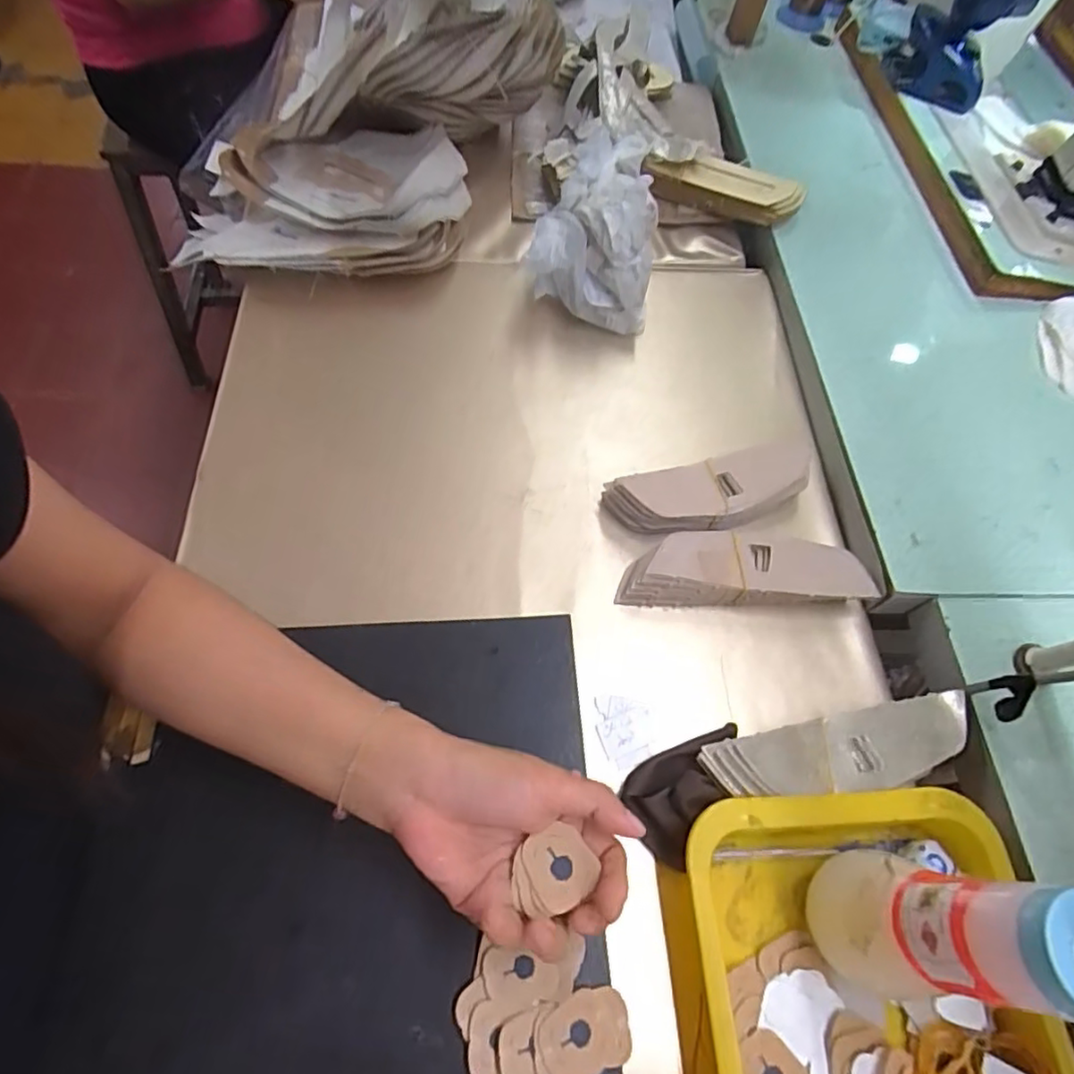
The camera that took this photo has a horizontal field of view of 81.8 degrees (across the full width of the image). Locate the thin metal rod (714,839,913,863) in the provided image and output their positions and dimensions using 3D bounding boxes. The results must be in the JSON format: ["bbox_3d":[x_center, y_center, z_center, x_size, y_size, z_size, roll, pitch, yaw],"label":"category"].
[{"bbox_3d":[0.175,0.202,0.400,0.124,0.005,0.007,-1,62,-4],"label":"thin metal rod"}]

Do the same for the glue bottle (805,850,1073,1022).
[{"bbox_3d":[0.192,0.187,0.294,0.057,0.185,0.067,17,63,6],"label":"glue bottle"}]

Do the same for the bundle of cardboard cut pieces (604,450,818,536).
[{"bbox_3d":[0.143,-0.036,0.500,0.168,0.023,0.055,-10,63,-8],"label":"bundle of cardboard cut pieces"}]

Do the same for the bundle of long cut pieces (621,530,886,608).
[{"bbox_3d":[0.155,0.025,0.474,0.180,0.037,0.049,1,62,-2],"label":"bundle of long cut pieces"}]

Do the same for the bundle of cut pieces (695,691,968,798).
[{"bbox_3d":[0.203,0.146,0.415,0.183,0.035,0.048,-10,63,-8],"label":"bundle of cut pieces"}]

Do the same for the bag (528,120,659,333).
[{"bbox_3d":[0.060,-0.302,0.599,0.115,0.104,0.175,12,62,3],"label":"bag"}]

